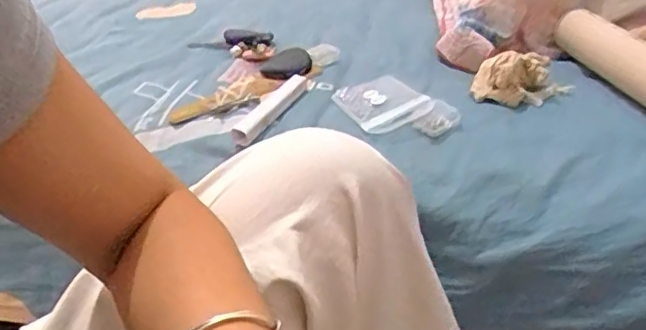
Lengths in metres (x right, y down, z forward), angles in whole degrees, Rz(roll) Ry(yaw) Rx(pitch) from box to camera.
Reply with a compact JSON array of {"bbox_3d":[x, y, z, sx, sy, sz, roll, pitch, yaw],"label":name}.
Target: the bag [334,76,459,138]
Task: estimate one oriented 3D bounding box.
[{"bbox_3d":[0.060,-0.060,0.562,0.068,0.018,0.127,-21,37,-22],"label":"bag"}]

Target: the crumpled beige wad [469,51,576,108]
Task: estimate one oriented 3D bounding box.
[{"bbox_3d":[0.187,-0.081,0.562,0.088,0.044,0.036,2,35,10],"label":"crumpled beige wad"}]

